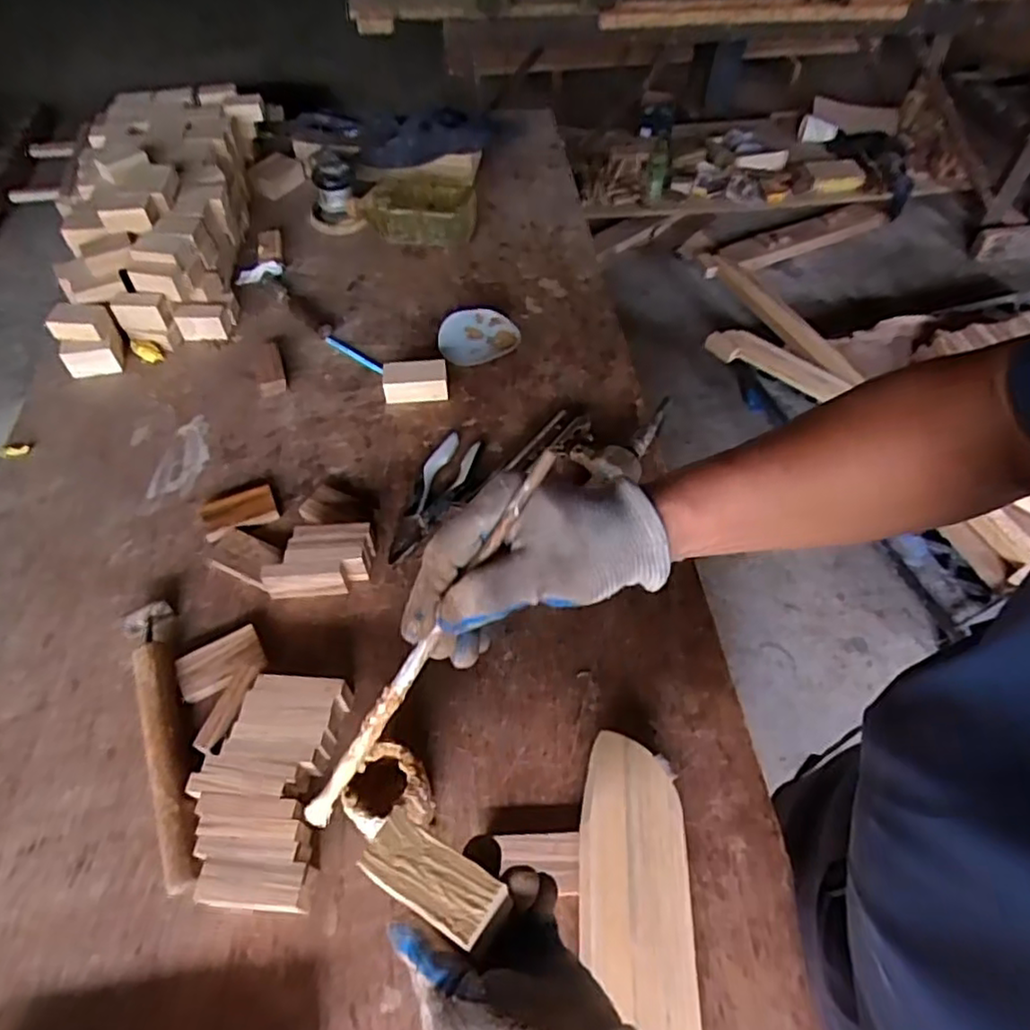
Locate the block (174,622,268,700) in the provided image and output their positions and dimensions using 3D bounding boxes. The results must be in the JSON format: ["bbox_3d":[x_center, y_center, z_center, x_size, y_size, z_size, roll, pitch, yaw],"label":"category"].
[{"bbox_3d":[-0.293,0.147,0.656,0.079,0.012,0.054,-25,58,-18],"label":"block"}]

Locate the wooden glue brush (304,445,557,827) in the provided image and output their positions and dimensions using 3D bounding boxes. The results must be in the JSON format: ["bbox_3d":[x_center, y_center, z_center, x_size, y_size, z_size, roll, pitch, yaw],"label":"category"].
[{"bbox_3d":[-0.051,0.076,0.376,0.011,0.008,0.266,38,102,24],"label":"wooden glue brush"}]

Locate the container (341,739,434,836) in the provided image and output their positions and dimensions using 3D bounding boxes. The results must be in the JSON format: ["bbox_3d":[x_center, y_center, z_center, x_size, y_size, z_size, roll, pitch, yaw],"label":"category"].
[{"bbox_3d":[-0.099,0.237,0.547,0.059,0.088,0.064,0,53,0],"label":"container"}]

